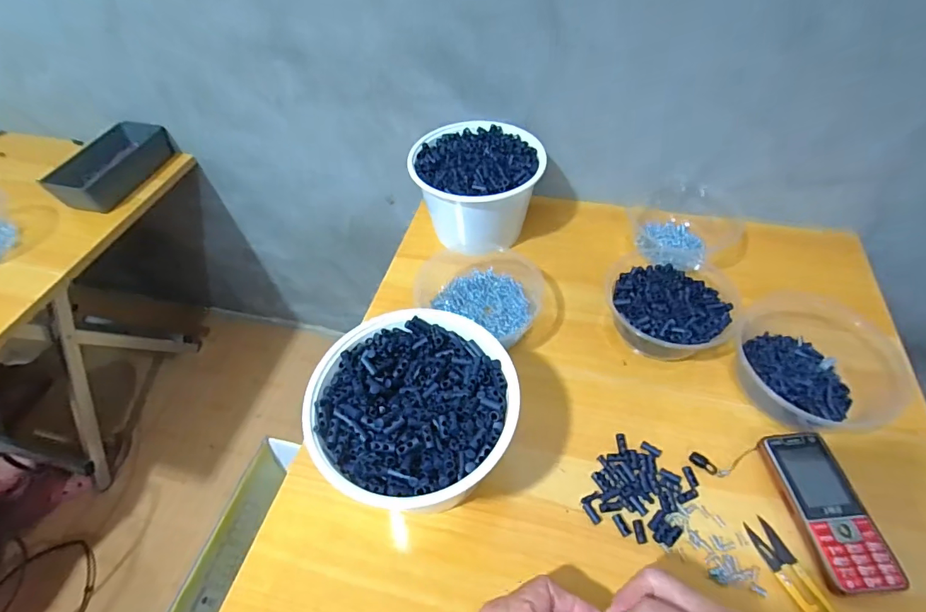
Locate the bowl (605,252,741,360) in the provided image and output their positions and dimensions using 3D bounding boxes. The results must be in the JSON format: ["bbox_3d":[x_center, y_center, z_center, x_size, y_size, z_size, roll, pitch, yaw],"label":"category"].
[{"bbox_3d":[0.231,-0.006,0.515,0.132,0.056,0.158,21,56,19],"label":"bowl"}]

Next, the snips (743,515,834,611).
[{"bbox_3d":[0.268,0.222,0.359,0.024,0.011,0.105,-17,53,-10],"label":"snips"}]

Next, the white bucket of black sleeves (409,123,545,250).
[{"bbox_3d":[0.020,-0.152,0.613,0.159,0.117,0.143,1,52,4],"label":"white bucket of black sleeves"}]

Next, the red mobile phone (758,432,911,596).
[{"bbox_3d":[0.308,0.172,0.391,0.058,0.021,0.125,-3,52,1],"label":"red mobile phone"}]

